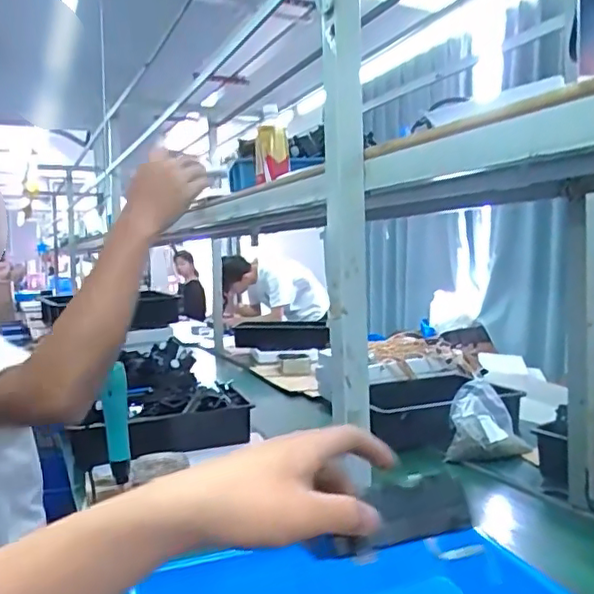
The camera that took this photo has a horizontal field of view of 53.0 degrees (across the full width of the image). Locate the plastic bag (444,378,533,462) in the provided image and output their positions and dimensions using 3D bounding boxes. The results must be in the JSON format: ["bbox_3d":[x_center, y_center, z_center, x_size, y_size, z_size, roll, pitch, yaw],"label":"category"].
[{"bbox_3d":[0.419,0.275,1.298,0.160,0.135,0.174,1,4,23],"label":"plastic bag"}]

